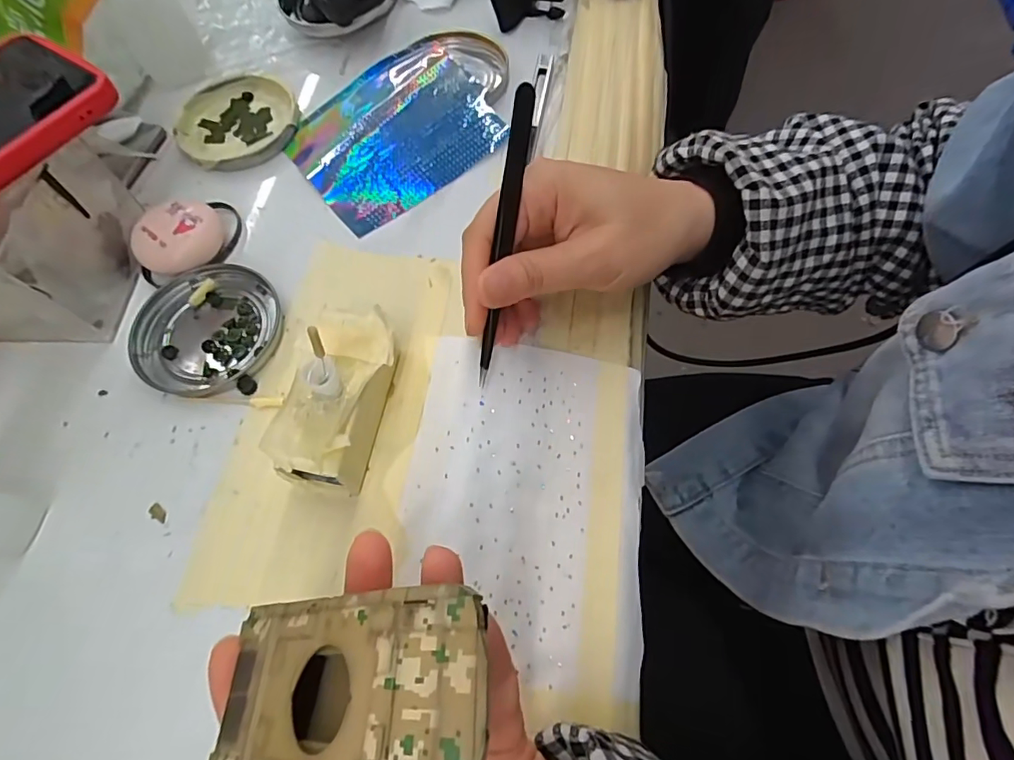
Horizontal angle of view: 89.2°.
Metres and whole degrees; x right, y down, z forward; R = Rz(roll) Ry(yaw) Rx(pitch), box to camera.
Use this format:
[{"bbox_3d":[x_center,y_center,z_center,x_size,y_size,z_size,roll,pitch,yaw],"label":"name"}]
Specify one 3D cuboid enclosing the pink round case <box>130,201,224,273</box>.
[{"bbox_3d":[-0.190,-0.081,0.299,0.046,0.023,0.039,-18,67,-6],"label":"pink round case"}]

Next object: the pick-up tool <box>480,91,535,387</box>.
[{"bbox_3d":[-0.002,-0.059,0.236,0.008,0.013,0.133,12,110,8],"label":"pick-up tool"}]

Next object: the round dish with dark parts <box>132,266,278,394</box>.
[{"bbox_3d":[-0.166,-0.030,0.284,0.077,0.008,0.075,-1,66,2],"label":"round dish with dark parts"}]

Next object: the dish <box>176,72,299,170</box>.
[{"bbox_3d":[-0.184,-0.176,0.351,0.079,0.010,0.079,-1,66,2],"label":"dish"}]

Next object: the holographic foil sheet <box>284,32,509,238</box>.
[{"bbox_3d":[-0.061,-0.176,0.340,0.161,0.016,0.109,-36,69,-13],"label":"holographic foil sheet"}]

